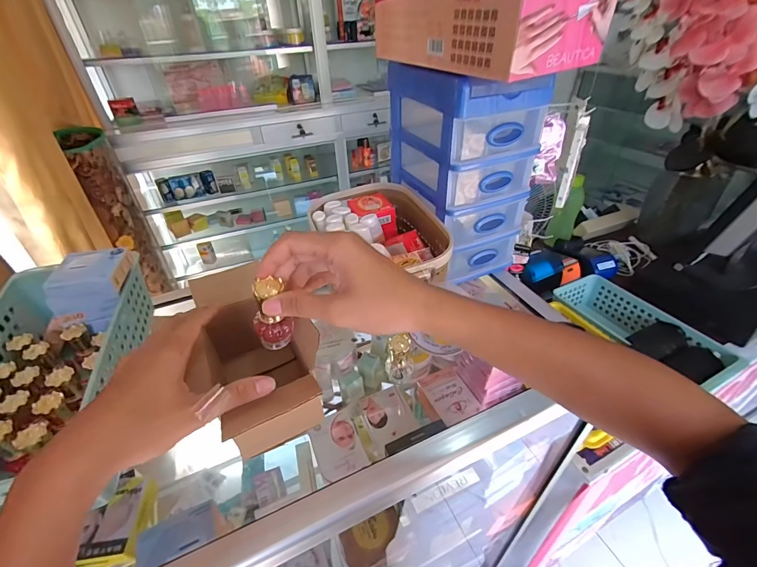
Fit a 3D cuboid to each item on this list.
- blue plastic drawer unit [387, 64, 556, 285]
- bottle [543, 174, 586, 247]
[{"bbox_3d":[0.110,-0.163,0.502,0.127,0.251,0.173,-19,40,-19],"label":"blue plastic drawer unit"},{"bbox_3d":[0.517,-0.194,0.965,0.052,0.192,0.056,-10,33,-43],"label":"bottle"}]

